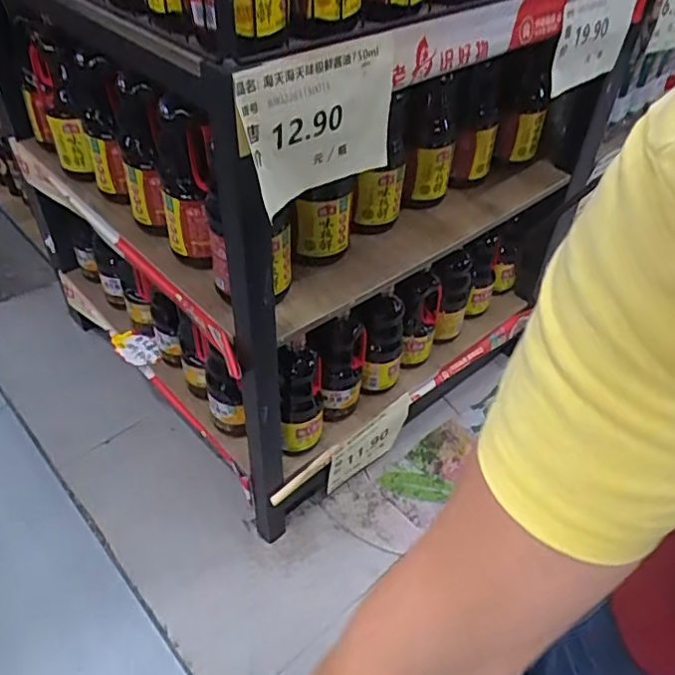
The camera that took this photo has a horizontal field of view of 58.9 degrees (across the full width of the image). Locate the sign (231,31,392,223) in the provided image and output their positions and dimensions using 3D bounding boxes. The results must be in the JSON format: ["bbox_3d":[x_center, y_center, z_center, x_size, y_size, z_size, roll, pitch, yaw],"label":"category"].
[{"bbox_3d":[-0.013,-0.230,0.645,0.011,0.152,0.259,25,42,25],"label":"sign"}]

